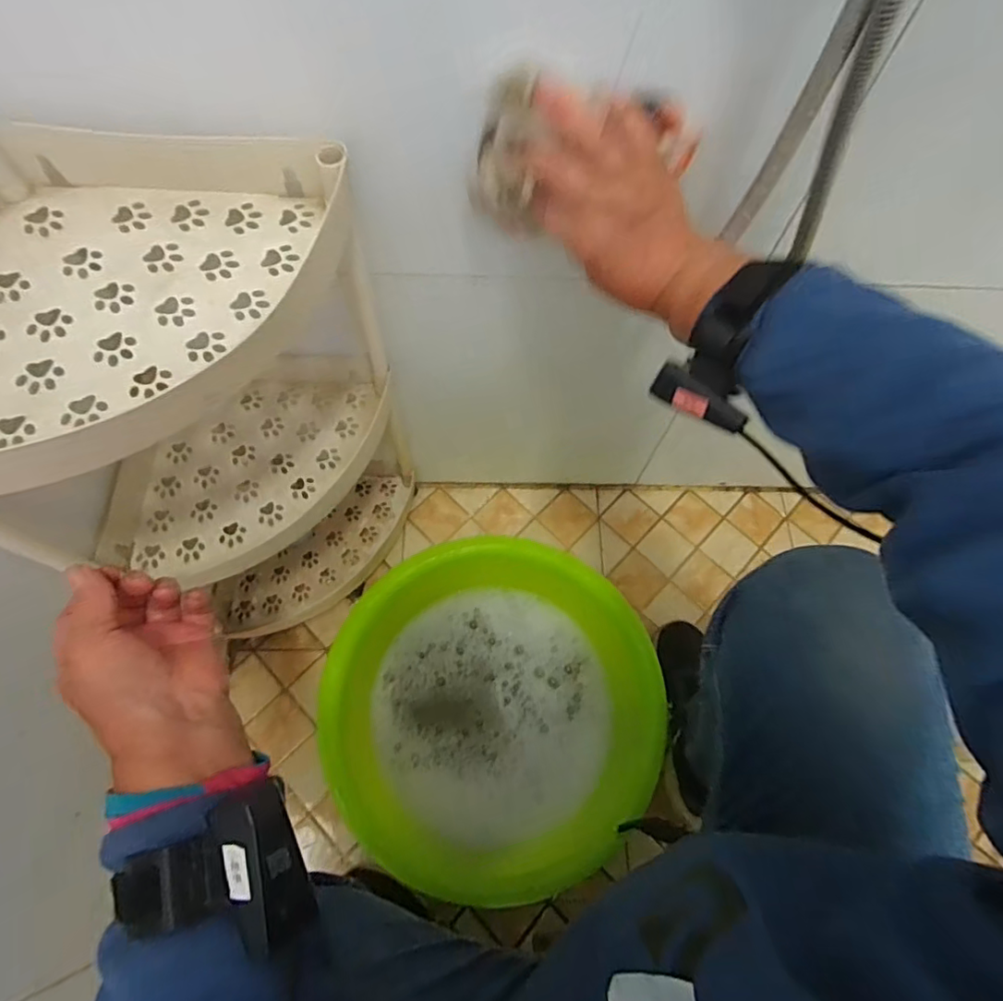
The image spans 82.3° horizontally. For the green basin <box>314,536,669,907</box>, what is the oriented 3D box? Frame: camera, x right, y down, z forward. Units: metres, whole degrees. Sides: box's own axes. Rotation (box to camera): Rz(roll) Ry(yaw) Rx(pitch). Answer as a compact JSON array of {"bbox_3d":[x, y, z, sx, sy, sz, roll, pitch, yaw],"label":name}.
[{"bbox_3d":[-0.007,0.251,0.700,0.371,0.138,0.364,1,66,-2],"label":"green basin"}]

